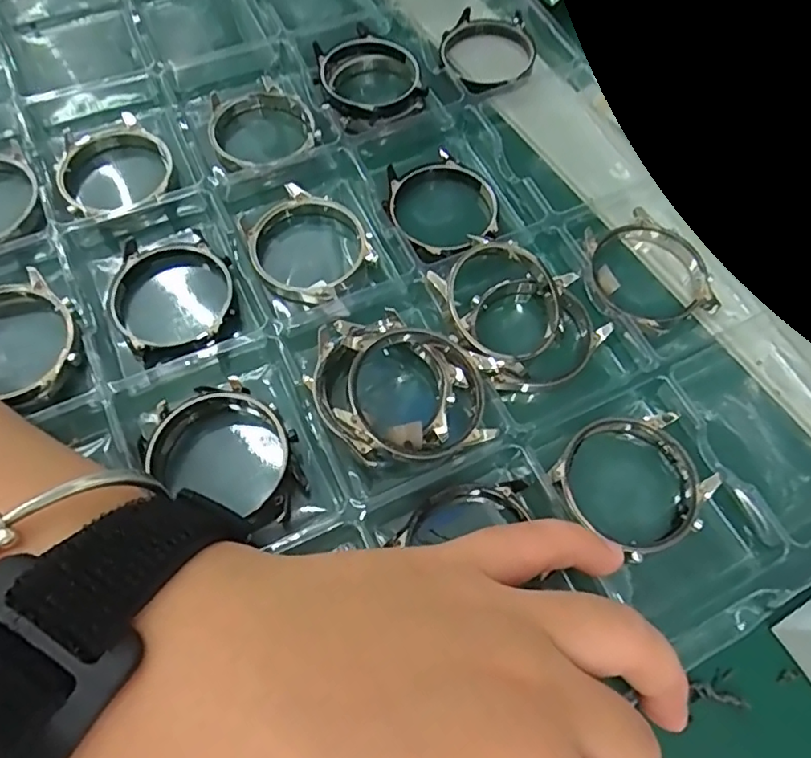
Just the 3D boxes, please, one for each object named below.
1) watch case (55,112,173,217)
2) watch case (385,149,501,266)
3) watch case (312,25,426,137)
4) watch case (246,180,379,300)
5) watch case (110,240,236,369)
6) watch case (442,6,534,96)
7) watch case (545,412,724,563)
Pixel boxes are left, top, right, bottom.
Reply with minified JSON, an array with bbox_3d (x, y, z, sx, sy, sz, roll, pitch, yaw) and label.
[{"bbox_3d":[-0.122,-0.087,0.238,0.044,0.011,0.046,-9,66,-7],"label":"watch case"},{"bbox_3d":[0.014,-0.074,0.240,0.047,0.011,0.054,-31,71,-14],"label":"watch case"},{"bbox_3d":[-0.016,-0.137,0.262,0.046,0.010,0.057,-13,67,-9],"label":"watch case"},{"bbox_3d":[-0.039,-0.054,0.230,0.045,0.011,0.047,-40,74,-17],"label":"watch case"},{"bbox_3d":[-0.088,-0.030,0.217,0.045,0.008,0.052,-8,66,-7],"label":"watch case"},{"bbox_3d":[0.040,-0.160,0.278,0.045,0.012,0.053,3,65,-2],"label":"watch case"},{"bbox_3d":[0.078,0.036,0.197,0.052,0.011,0.045,-25,70,-12],"label":"watch case"}]

